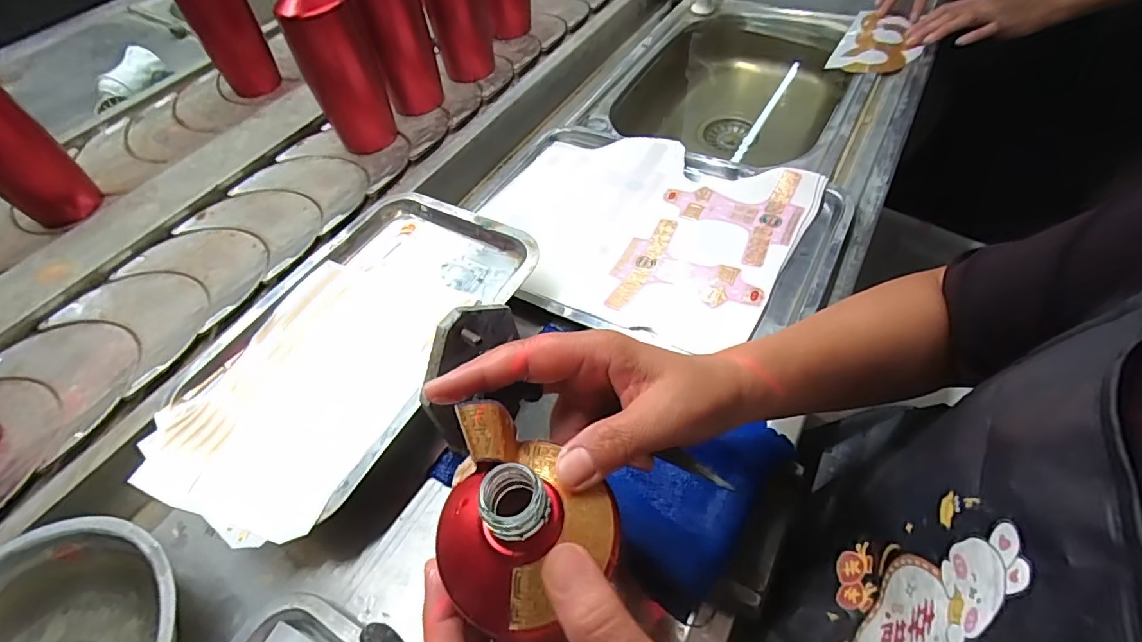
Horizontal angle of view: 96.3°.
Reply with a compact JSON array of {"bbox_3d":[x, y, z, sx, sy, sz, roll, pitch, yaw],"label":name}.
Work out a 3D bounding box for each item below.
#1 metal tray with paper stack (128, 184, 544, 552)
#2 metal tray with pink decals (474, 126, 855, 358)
[{"bbox_3d":[-0.188,0.022,0.447,0.207,0.046,0.327,23,57,22],"label":"metal tray with paper stack"},{"bbox_3d":[0.072,-0.103,0.545,0.367,0.021,0.276,25,58,23],"label":"metal tray with pink decals"}]

